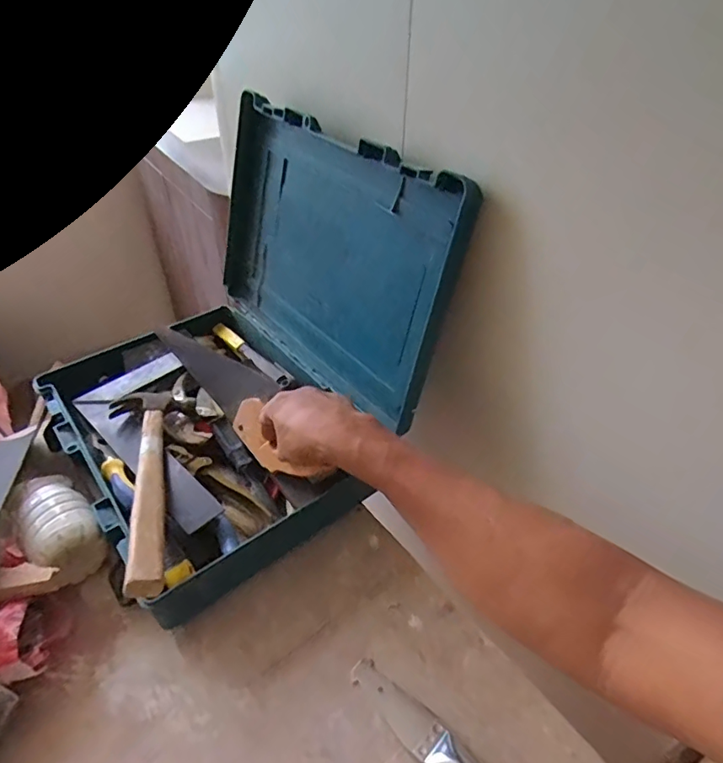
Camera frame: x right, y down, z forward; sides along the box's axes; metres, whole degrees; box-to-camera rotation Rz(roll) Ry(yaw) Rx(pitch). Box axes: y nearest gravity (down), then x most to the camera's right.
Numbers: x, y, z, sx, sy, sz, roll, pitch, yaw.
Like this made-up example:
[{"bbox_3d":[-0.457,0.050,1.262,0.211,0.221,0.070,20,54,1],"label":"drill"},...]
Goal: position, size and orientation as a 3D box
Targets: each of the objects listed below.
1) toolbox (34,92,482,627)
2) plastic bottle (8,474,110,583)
[{"bbox_3d":[-0.168,-0.062,0.606,0.382,0.361,0.405,-28,49,-27],"label":"toolbox"},{"bbox_3d":[-0.332,0.169,0.568,0.071,0.065,0.138,-32,51,-30],"label":"plastic bottle"}]

